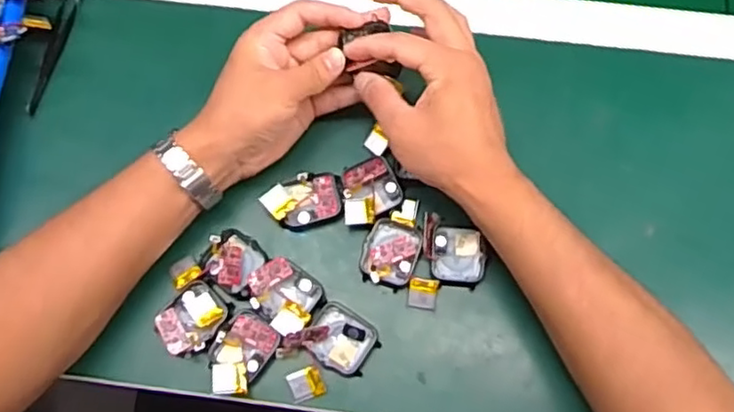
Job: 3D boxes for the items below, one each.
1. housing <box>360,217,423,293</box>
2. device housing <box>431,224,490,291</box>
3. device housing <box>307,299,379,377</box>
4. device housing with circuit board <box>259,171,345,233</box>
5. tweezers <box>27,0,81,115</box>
[{"bbox_3d":[0.017,0.033,0.452,0.038,0.010,0.047,17,73,6],"label":"housing"},{"bbox_3d":[0.066,0.035,0.454,0.038,0.008,0.042,10,73,4],"label":"device housing"},{"bbox_3d":[-0.017,0.091,0.438,0.044,0.011,0.040,33,76,10],"label":"device housing"},{"bbox_3d":[-0.045,-0.004,0.461,0.054,0.018,0.037,-21,73,-6],"label":"device housing with circuit board"},{"bbox_3d":[-0.247,-0.127,0.510,0.015,0.013,0.118,6,72,3],"label":"tweezers"}]

